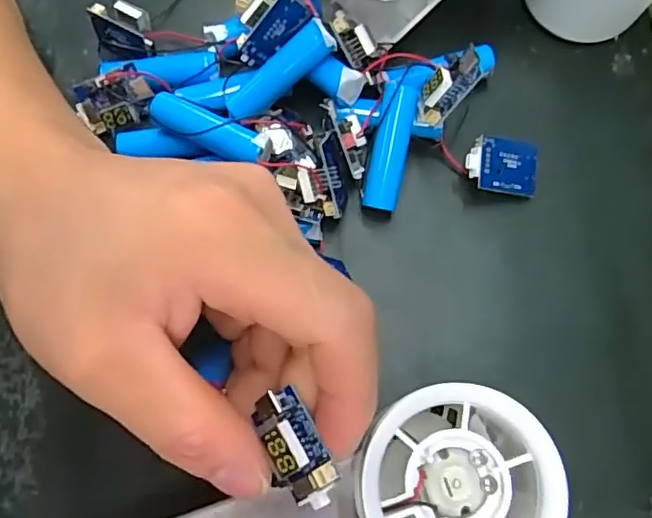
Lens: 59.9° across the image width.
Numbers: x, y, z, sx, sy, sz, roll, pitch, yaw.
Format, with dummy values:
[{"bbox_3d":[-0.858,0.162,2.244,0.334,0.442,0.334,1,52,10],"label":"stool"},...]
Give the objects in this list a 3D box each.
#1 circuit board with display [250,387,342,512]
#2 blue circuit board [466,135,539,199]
[{"bbox_3d":[-0.009,0.051,0.151,0.015,0.012,0.031,-28,76,-7],"label":"circuit board with display"},{"bbox_3d":[0.073,-0.037,0.231,0.033,0.004,0.021,6,93,-20],"label":"blue circuit board"}]

